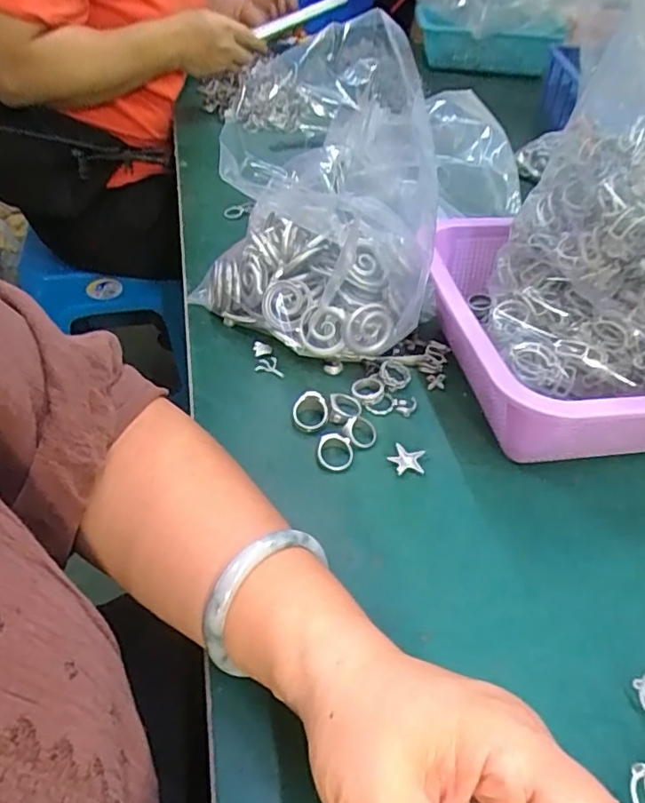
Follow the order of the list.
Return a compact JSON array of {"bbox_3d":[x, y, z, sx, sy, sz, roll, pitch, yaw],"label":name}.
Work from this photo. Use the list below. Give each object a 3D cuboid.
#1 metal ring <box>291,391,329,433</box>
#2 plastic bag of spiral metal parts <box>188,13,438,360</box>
[{"bbox_3d":[-0.008,0.006,0.392,0.024,0.019,0.023,2,45,-2],"label":"metal ring"},{"bbox_3d":[-0.015,-0.135,0.416,0.182,0.204,0.108,8,45,5],"label":"plastic bag of spiral metal parts"}]

